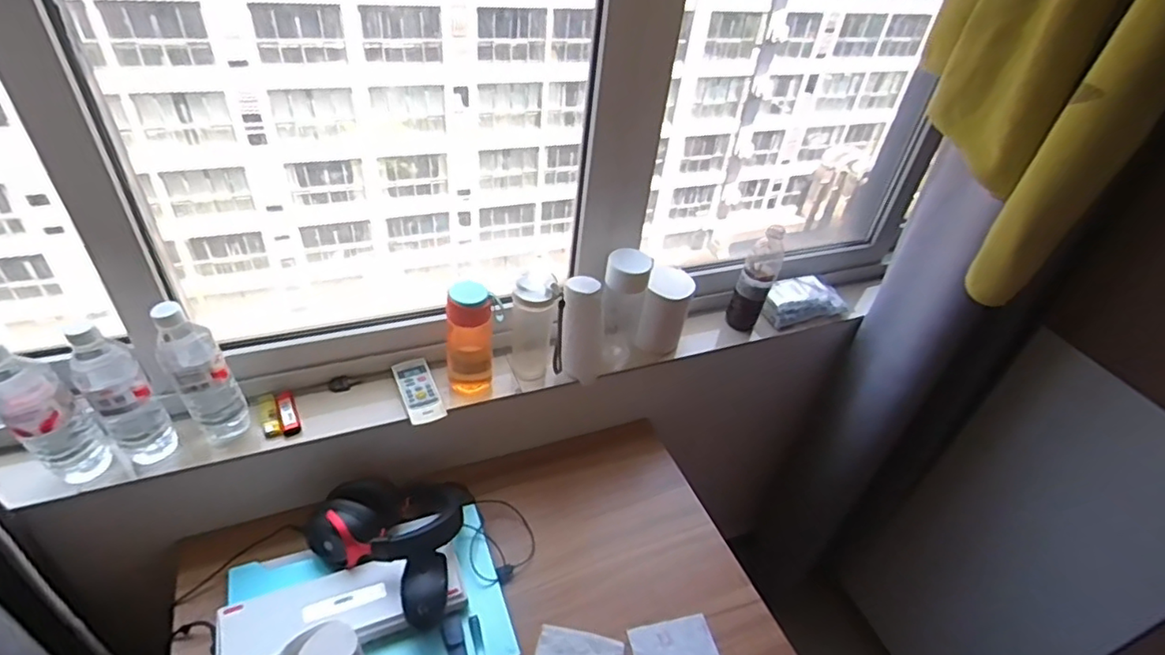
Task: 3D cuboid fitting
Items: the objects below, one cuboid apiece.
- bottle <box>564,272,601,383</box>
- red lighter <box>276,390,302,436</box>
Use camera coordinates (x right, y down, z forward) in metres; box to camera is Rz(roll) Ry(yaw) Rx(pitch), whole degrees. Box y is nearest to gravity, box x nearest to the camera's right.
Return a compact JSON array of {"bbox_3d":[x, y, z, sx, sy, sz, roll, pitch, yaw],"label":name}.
[{"bbox_3d":[0.002,0.007,1.006,0.076,0.161,0.082,6,40,-2],"label":"bottle"},{"bbox_3d":[-0.442,0.126,0.902,0.025,0.022,0.077,-16,45,-26],"label":"red lighter"}]

